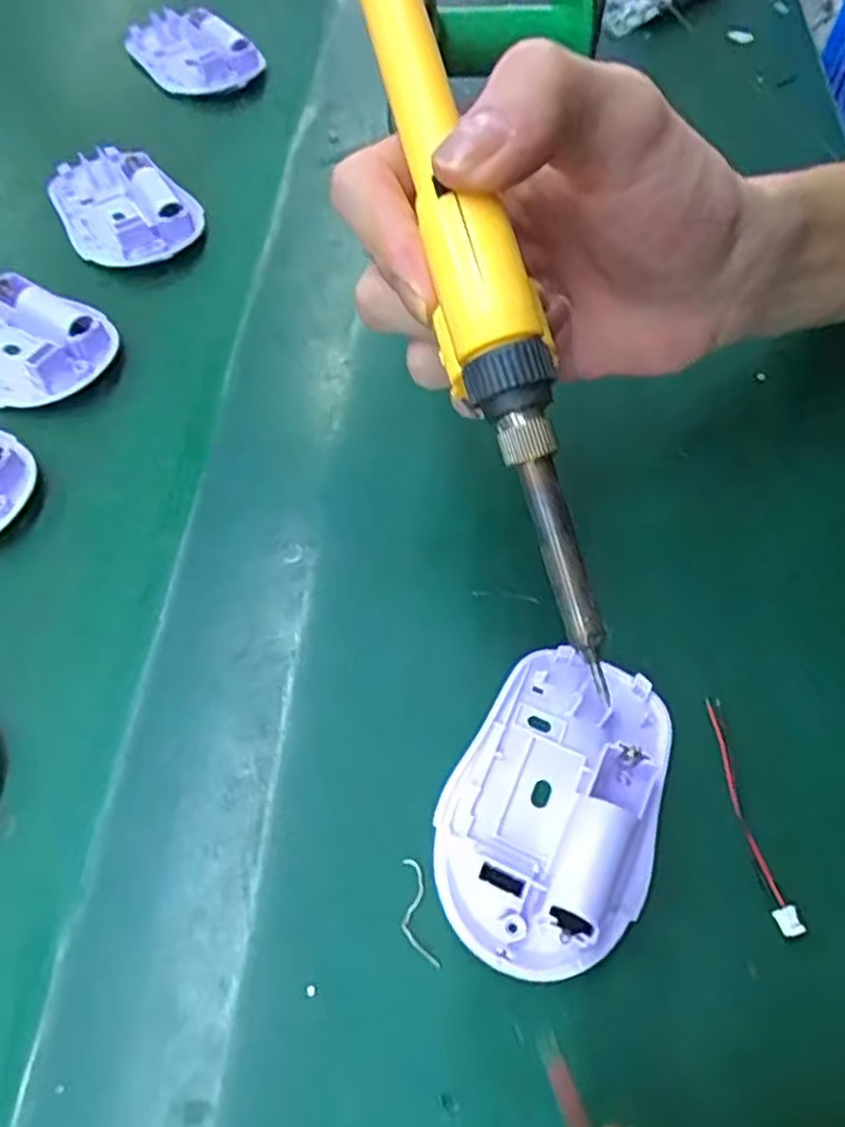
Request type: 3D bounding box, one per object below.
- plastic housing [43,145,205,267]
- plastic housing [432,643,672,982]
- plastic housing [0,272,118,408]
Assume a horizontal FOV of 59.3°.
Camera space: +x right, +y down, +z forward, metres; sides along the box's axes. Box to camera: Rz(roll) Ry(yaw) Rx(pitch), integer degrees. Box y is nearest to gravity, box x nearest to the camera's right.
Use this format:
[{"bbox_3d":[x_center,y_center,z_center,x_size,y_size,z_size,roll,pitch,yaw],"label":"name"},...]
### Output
[{"bbox_3d":[-0.150,-0.178,0.366,0.054,0.023,0.086,-38,68,-22],"label":"plastic housing"},{"bbox_3d":[0.040,0.069,0.222,0.060,0.018,0.094,18,60,8],"label":"plastic housing"},{"bbox_3d":[-0.176,-0.097,0.313,0.086,0.018,0.052,23,61,11],"label":"plastic housing"}]

